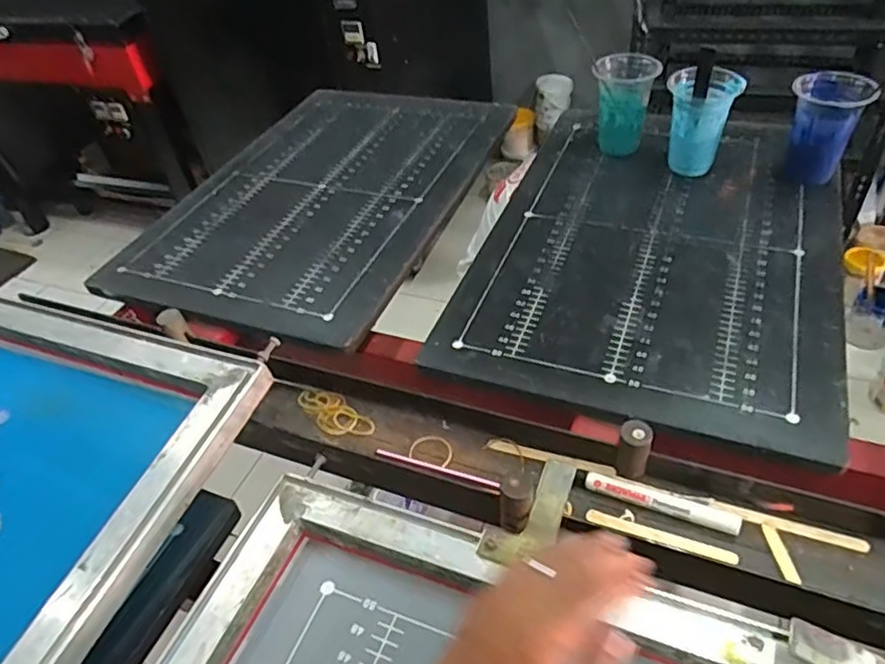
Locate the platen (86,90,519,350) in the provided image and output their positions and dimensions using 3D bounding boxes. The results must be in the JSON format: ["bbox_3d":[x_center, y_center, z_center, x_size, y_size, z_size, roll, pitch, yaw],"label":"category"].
[{"bbox_3d":[-0.170,-0.208,0.936,0.400,0.028,0.577,11,47,19],"label":"platen"}]

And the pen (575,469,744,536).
[{"bbox_3d":[0.169,0.135,0.503,0.124,0.015,0.014,14,47,21],"label":"pen"}]

